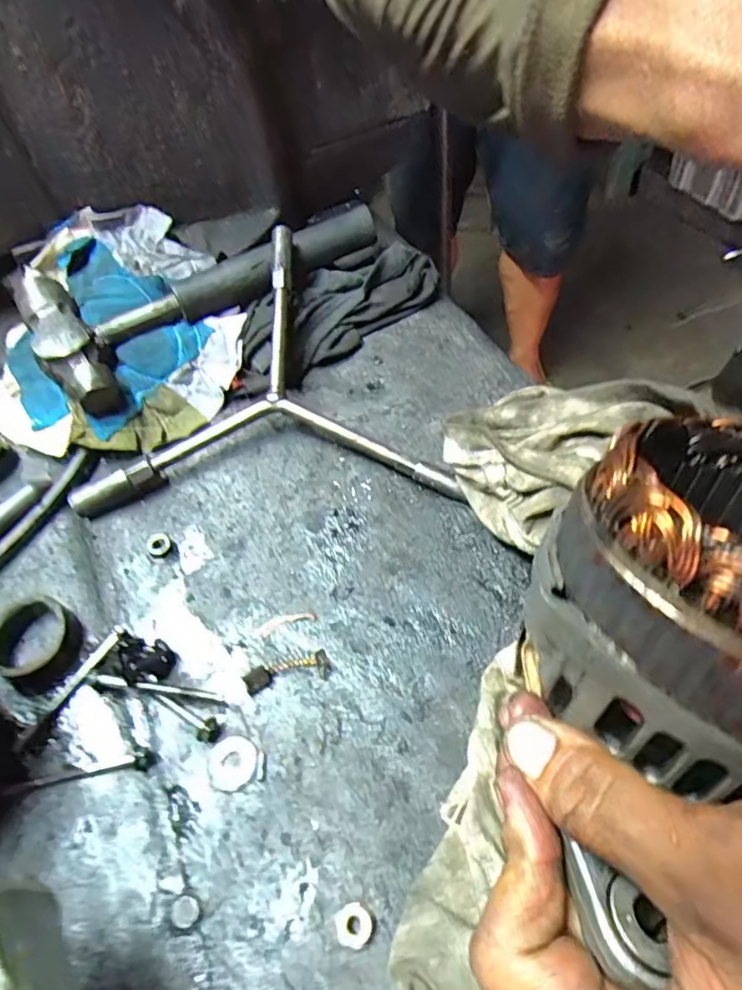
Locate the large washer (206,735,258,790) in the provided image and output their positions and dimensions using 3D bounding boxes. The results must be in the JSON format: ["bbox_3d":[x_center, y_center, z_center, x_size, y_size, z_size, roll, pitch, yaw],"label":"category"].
[{"bbox_3d":[-0.060,0.114,0.237,0.020,0.004,0.021,-2,54,3],"label":"large washer"}]

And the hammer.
[{"bbox_3d":[-0.110,-0.152,0.386,0.245,0.039,0.110,-35,59,-19],"label":"hammer"}]

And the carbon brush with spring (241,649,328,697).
[{"bbox_3d":[-0.039,0.082,0.258,0.039,0.009,0.013,-14,55,-5],"label":"carbon brush with spring"}]

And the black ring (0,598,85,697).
[{"bbox_3d":[-0.163,0.071,0.268,0.043,0.016,0.039,26,61,22],"label":"black ring"}]

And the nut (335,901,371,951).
[{"bbox_3d":[-0.006,0.156,0.202,0.013,0.005,0.013,-2,54,3],"label":"nut"}]

